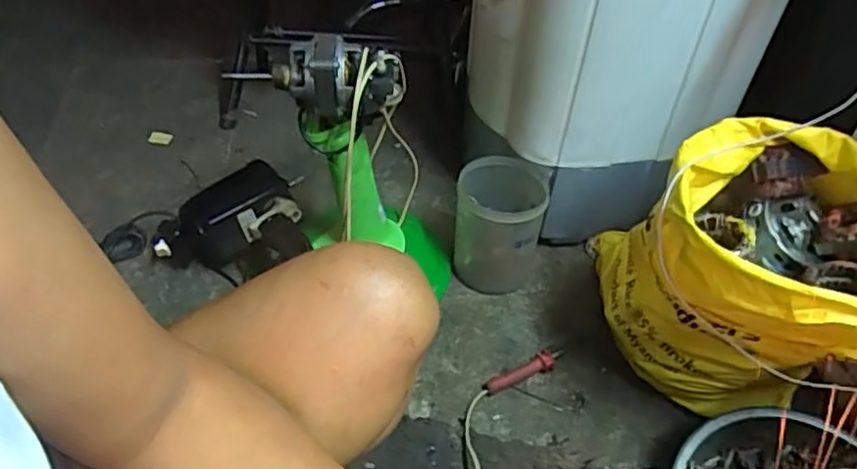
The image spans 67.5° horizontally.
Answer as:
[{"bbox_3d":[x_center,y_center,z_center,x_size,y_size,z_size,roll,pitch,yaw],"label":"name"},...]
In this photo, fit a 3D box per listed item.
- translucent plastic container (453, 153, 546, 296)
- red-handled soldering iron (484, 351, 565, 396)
[{"bbox_3d":[0.108,-0.010,1.013,0.129,0.176,0.123,12,45,8],"label":"translucent plastic container"},{"bbox_3d":[0.143,0.196,0.936,0.138,0.022,0.026,-18,48,-20],"label":"red-handled soldering iron"}]

